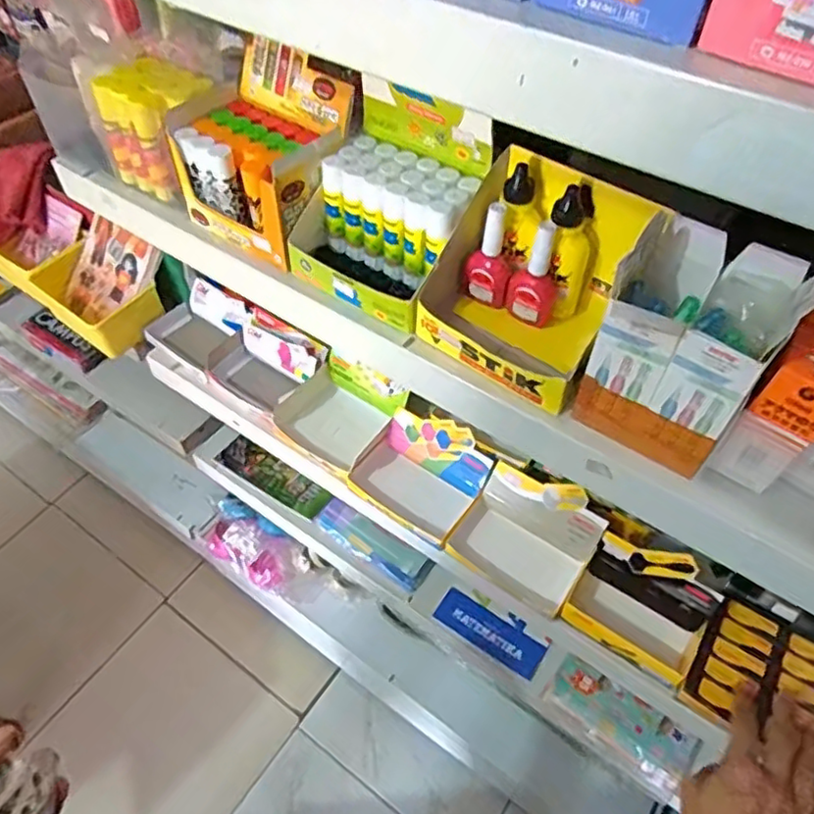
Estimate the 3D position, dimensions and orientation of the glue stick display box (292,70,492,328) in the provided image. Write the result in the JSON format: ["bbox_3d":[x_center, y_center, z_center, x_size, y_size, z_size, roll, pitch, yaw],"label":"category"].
[{"bbox_3d":[-0.018,-0.159,0.515,0.130,0.131,0.112,29,58,20],"label":"glue stick display box"}]

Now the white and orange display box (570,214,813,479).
[{"bbox_3d":[0.176,-0.037,0.412,0.096,0.128,0.076,31,59,21],"label":"white and orange display box"}]

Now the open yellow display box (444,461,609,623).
[{"bbox_3d":[0.130,0.141,0.708,0.138,0.072,0.116,29,58,20],"label":"open yellow display box"}]

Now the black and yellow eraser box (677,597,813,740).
[{"bbox_3d":[0.345,0.260,0.611,0.128,0.023,0.135,33,60,22],"label":"black and yellow eraser box"}]

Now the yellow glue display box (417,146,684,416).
[{"bbox_3d":[0.089,-0.093,0.480,0.135,0.119,0.134,28,58,19],"label":"yellow glue display box"}]

